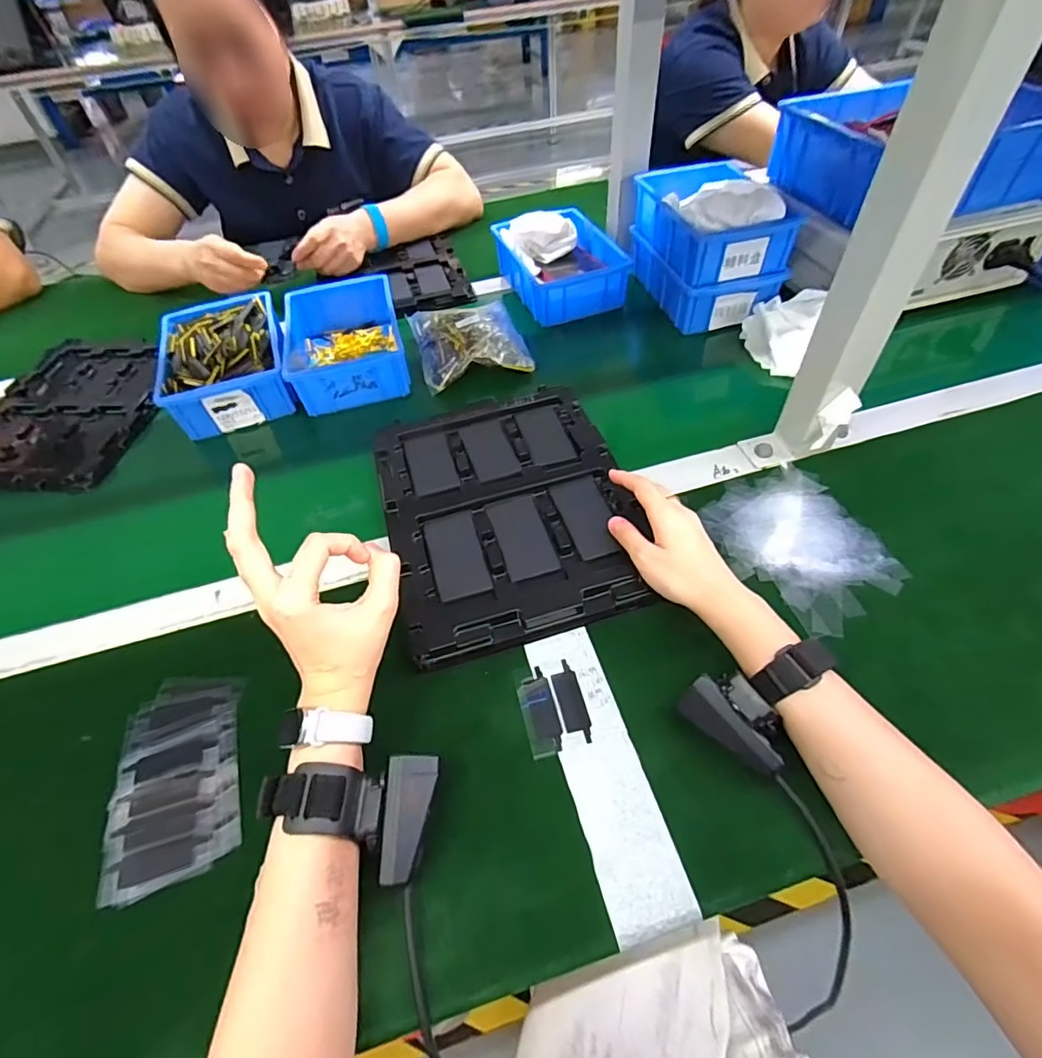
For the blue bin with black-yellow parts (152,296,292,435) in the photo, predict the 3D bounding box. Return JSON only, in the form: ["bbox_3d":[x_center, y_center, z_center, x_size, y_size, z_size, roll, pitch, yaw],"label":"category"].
[{"bbox_3d":[-0.370,-0.218,0.673,0.140,0.060,0.228,-20,52,-12],"label":"blue bin with black-yellow parts"}]

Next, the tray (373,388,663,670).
[{"bbox_3d":[-0.015,-0.027,0.497,0.213,0.020,0.279,-14,51,-7],"label":"tray"}]

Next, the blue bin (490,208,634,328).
[{"bbox_3d":[0.058,-0.384,0.770,0.145,0.066,0.202,-19,52,-11],"label":"blue bin"}]

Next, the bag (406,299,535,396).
[{"bbox_3d":[-0.067,-0.246,0.677,0.131,0.043,0.156,-13,51,-5],"label":"bag"}]

